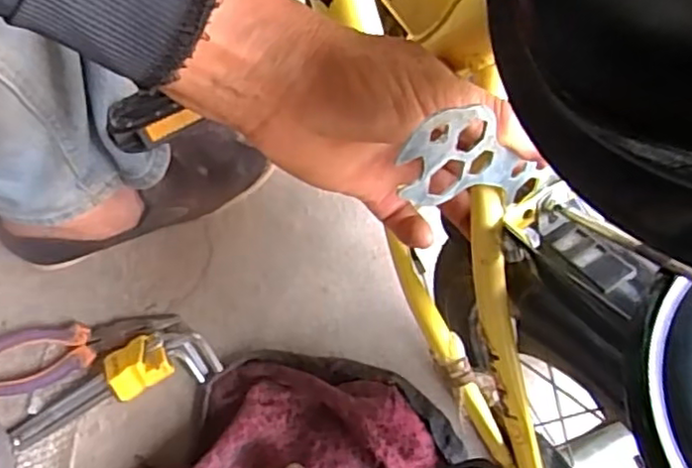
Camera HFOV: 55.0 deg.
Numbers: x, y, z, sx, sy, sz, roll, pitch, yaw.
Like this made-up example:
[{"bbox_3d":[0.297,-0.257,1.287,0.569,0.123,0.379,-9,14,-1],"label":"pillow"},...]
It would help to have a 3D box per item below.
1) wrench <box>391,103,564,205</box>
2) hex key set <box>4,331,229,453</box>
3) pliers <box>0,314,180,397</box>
[{"bbox_3d":[0.058,-0.027,0.276,0.005,0.106,0.039,52,120,34],"label":"wrench"},{"bbox_3d":[-0.215,0.135,0.602,0.194,0.042,0.053,-21,77,-7],"label":"hex key set"},{"bbox_3d":[-0.245,0.107,0.609,0.177,0.018,0.054,-11,76,-4],"label":"pliers"}]

